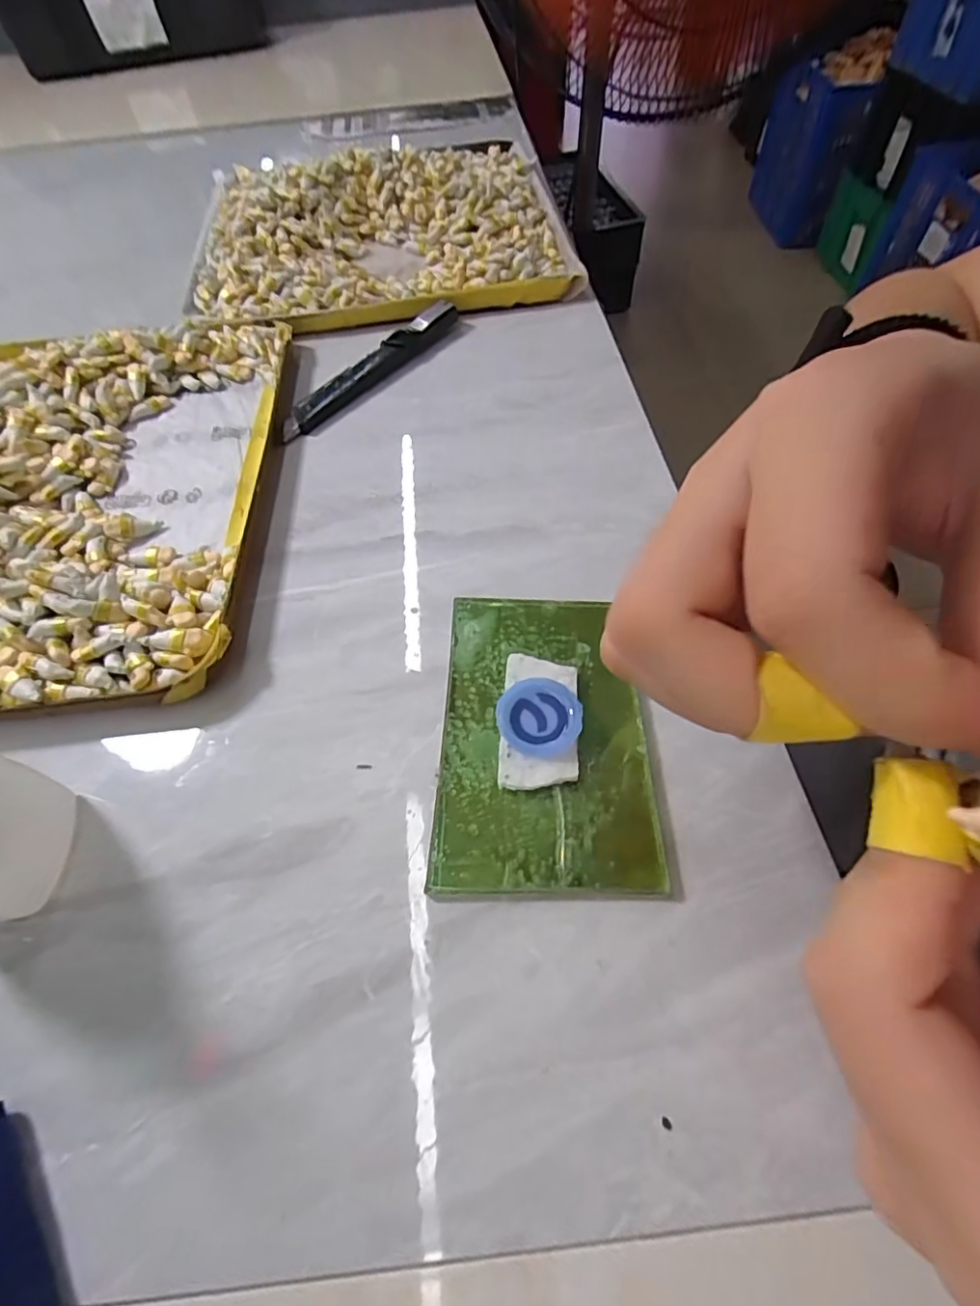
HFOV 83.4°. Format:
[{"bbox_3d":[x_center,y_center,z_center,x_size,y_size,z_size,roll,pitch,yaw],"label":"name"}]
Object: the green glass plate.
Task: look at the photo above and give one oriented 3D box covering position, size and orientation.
[{"bbox_3d":[0.018,0.025,0.185,0.068,0.006,0.103,0,58,4],"label":"green glass plate"}]

